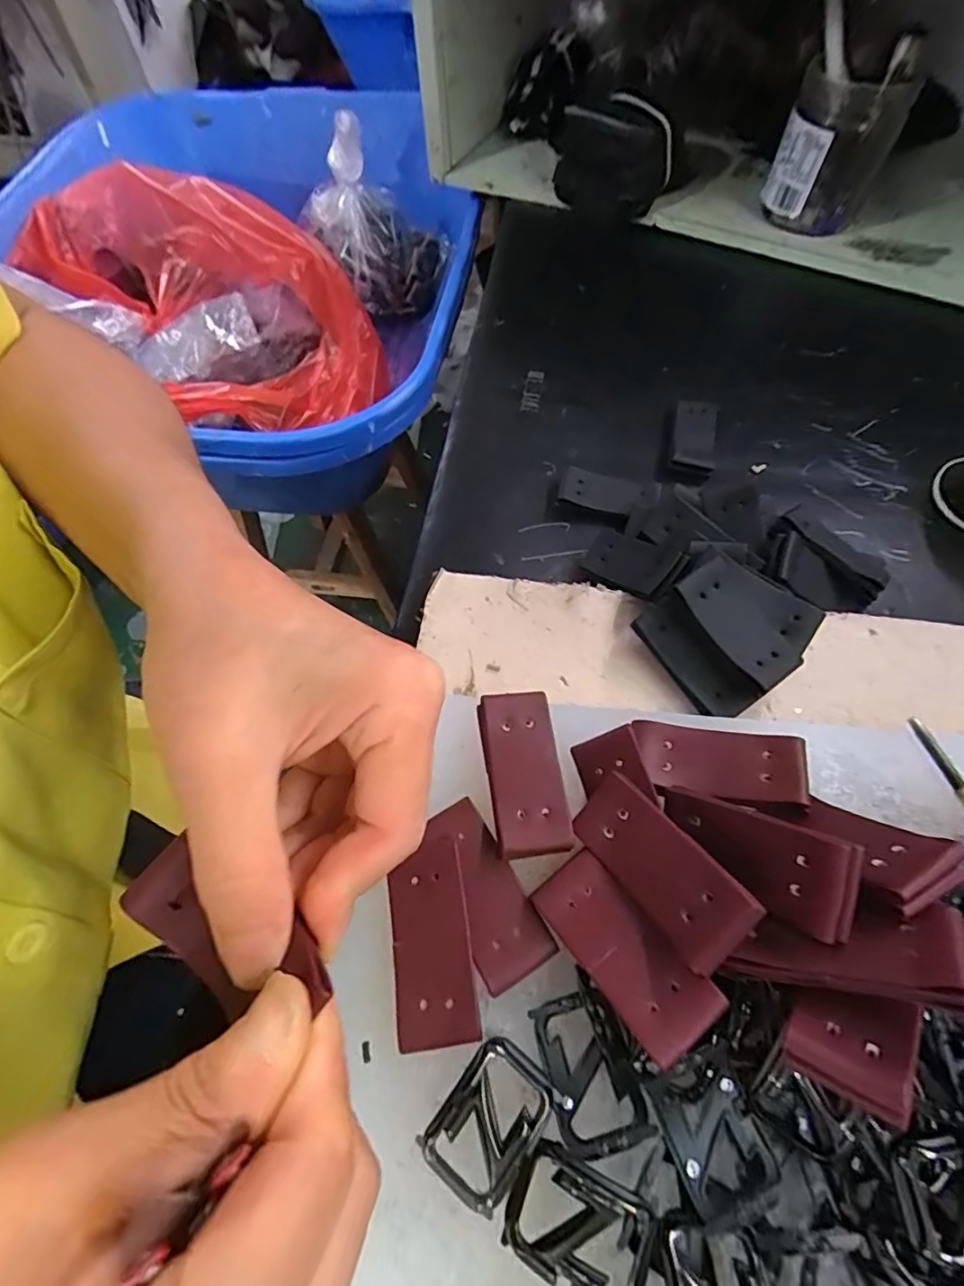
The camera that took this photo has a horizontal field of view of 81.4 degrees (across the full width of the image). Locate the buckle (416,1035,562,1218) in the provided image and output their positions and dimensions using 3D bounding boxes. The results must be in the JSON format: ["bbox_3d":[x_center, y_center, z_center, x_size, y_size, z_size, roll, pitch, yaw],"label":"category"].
[{"bbox_3d":[0.002,0.145,0.169,0.027,0.011,0.039,35,68,19],"label":"buckle"}]

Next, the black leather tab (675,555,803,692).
[{"bbox_3d":[0.115,-0.009,0.252,0.033,0.007,0.059,-32,79,-15],"label":"black leather tab"}]

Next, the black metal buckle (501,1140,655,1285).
[{"bbox_3d":[0.028,0.164,0.157,0.038,0.011,0.027,21,65,14],"label":"black metal buckle"}]

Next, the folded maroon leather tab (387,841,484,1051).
[{"bbox_3d":[-0.018,0.102,0.192,0.027,0.004,0.062,-11,66,4],"label":"folded maroon leather tab"}]

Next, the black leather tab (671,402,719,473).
[{"bbox_3d":[0.139,-0.136,0.367,0.027,0.007,0.063,11,63,9],"label":"black leather tab"}]

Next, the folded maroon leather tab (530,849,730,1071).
[{"bbox_3d":[0.044,0.098,0.180,0.026,0.006,0.060,-33,47,-16],"label":"folded maroon leather tab"}]

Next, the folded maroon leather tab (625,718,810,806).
[{"bbox_3d":[0.089,0.045,0.213,0.061,0.005,0.027,8,60,20],"label":"folded maroon leather tab"}]

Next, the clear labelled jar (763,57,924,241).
[{"bbox_3d":[0.276,-0.386,0.446,0.081,0.089,0.064,26,64,15],"label":"clear labelled jar"}]

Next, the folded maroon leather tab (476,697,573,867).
[{"bbox_3d":[0.016,0.049,0.218,0.027,0.005,0.063,-4,58,-5],"label":"folded maroon leather tab"}]

